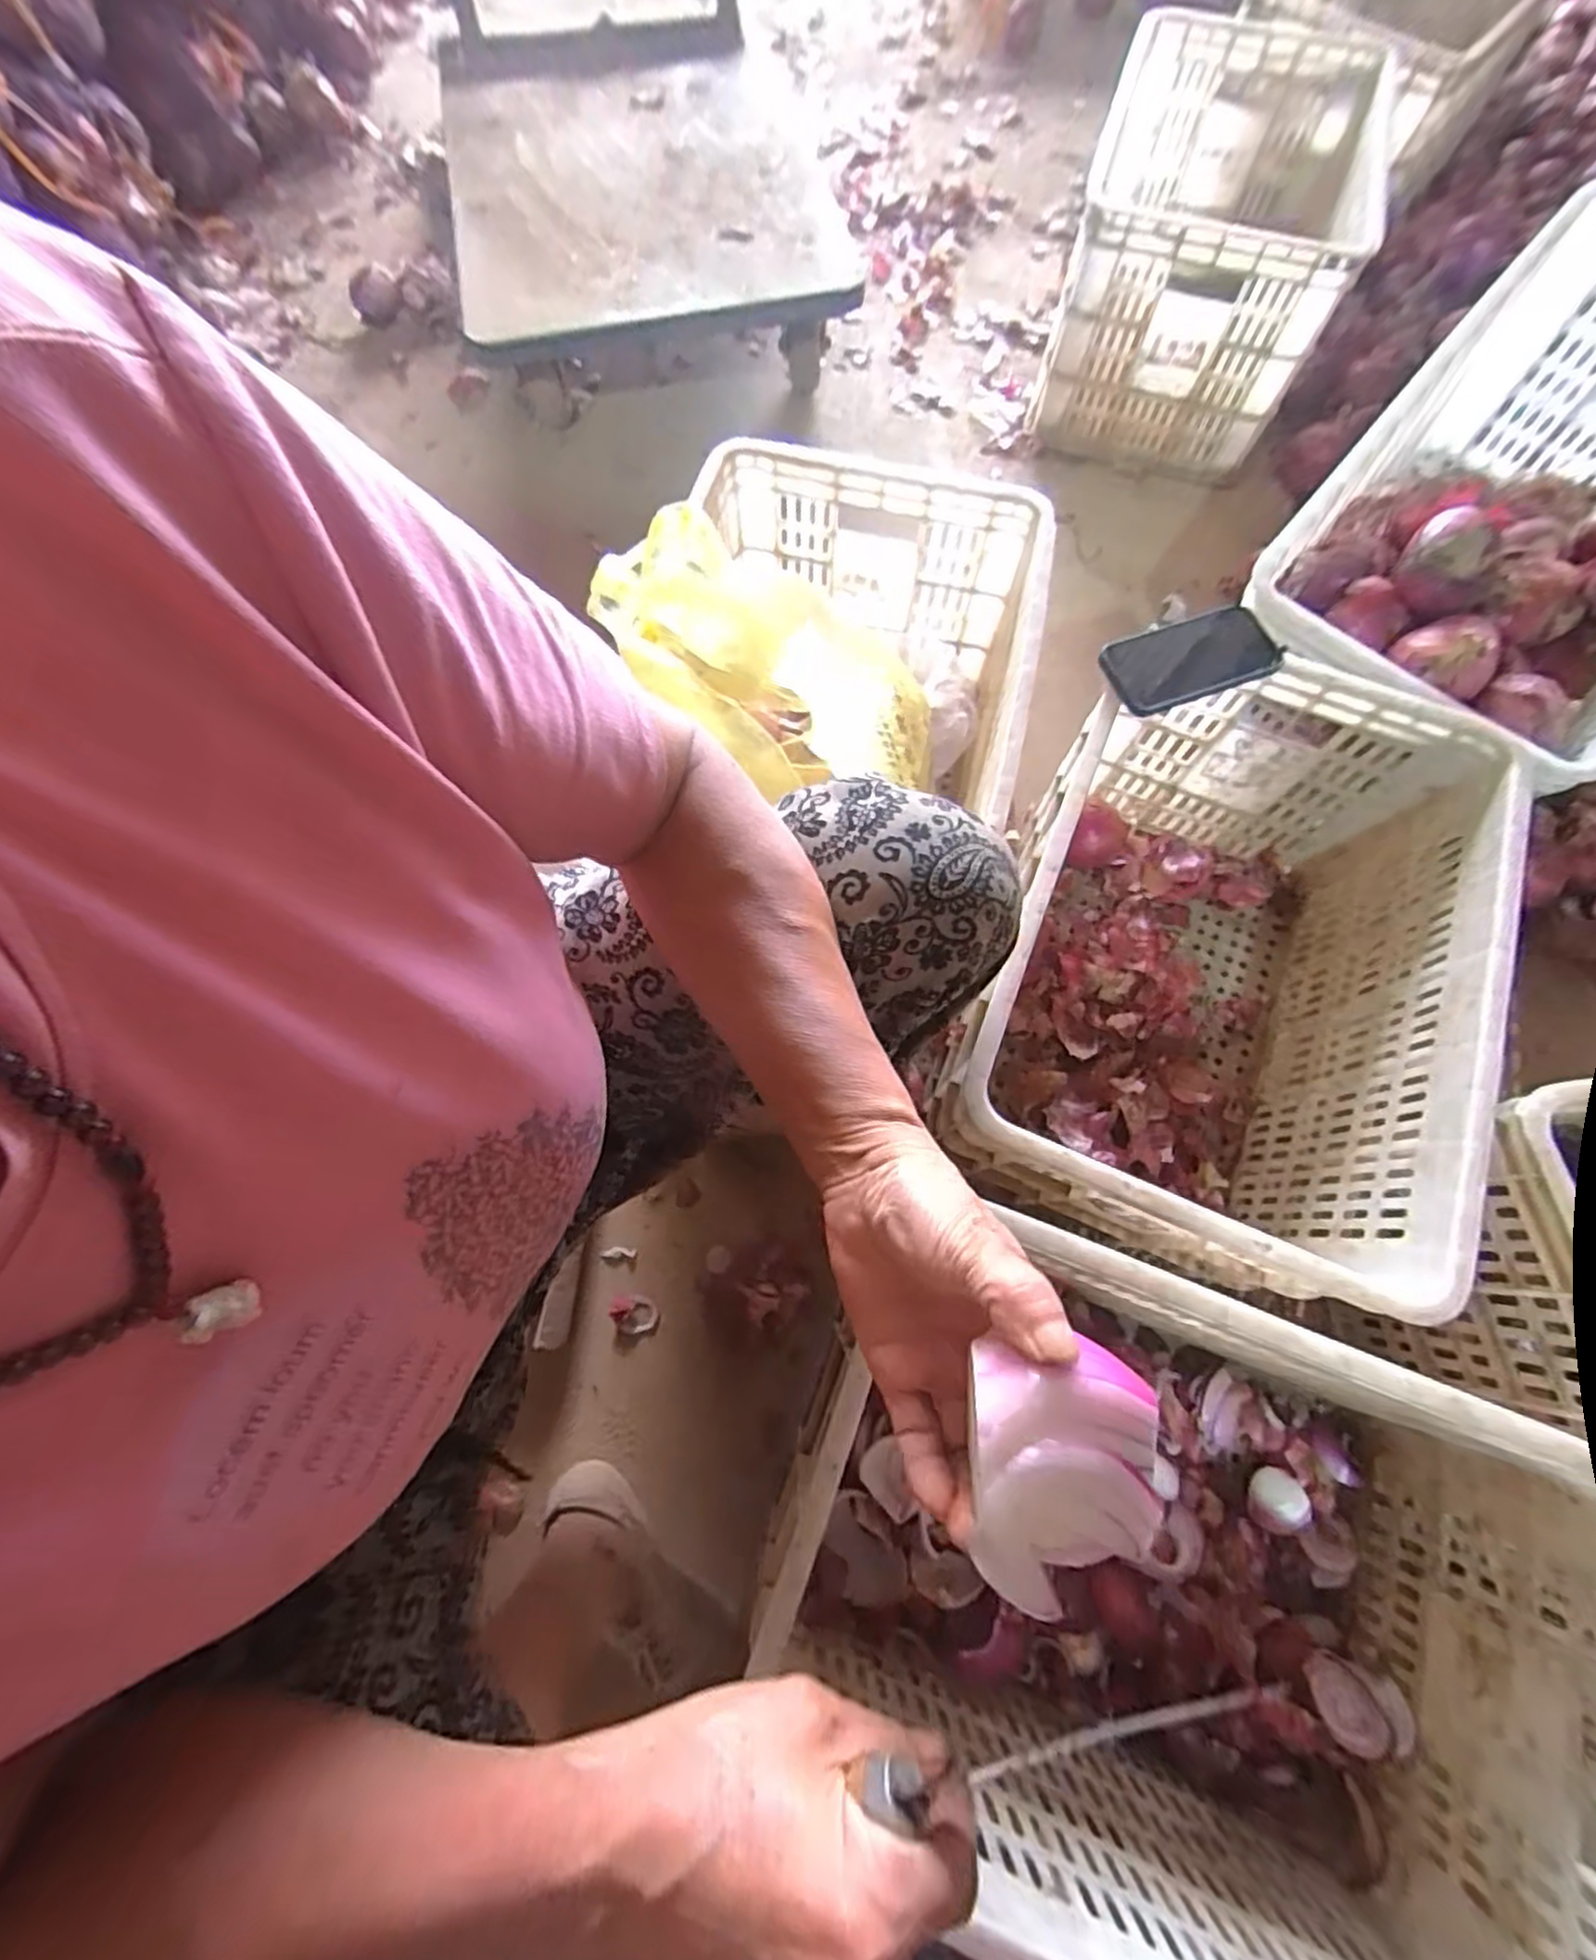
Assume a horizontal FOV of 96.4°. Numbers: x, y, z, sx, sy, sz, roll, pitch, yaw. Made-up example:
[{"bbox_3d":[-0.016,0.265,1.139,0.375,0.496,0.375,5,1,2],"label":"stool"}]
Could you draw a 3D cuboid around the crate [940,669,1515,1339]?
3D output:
[{"bbox_3d":[0.385,-0.019,0.709,0.357,0.282,0.550,23,72,8],"label":"crate"}]

